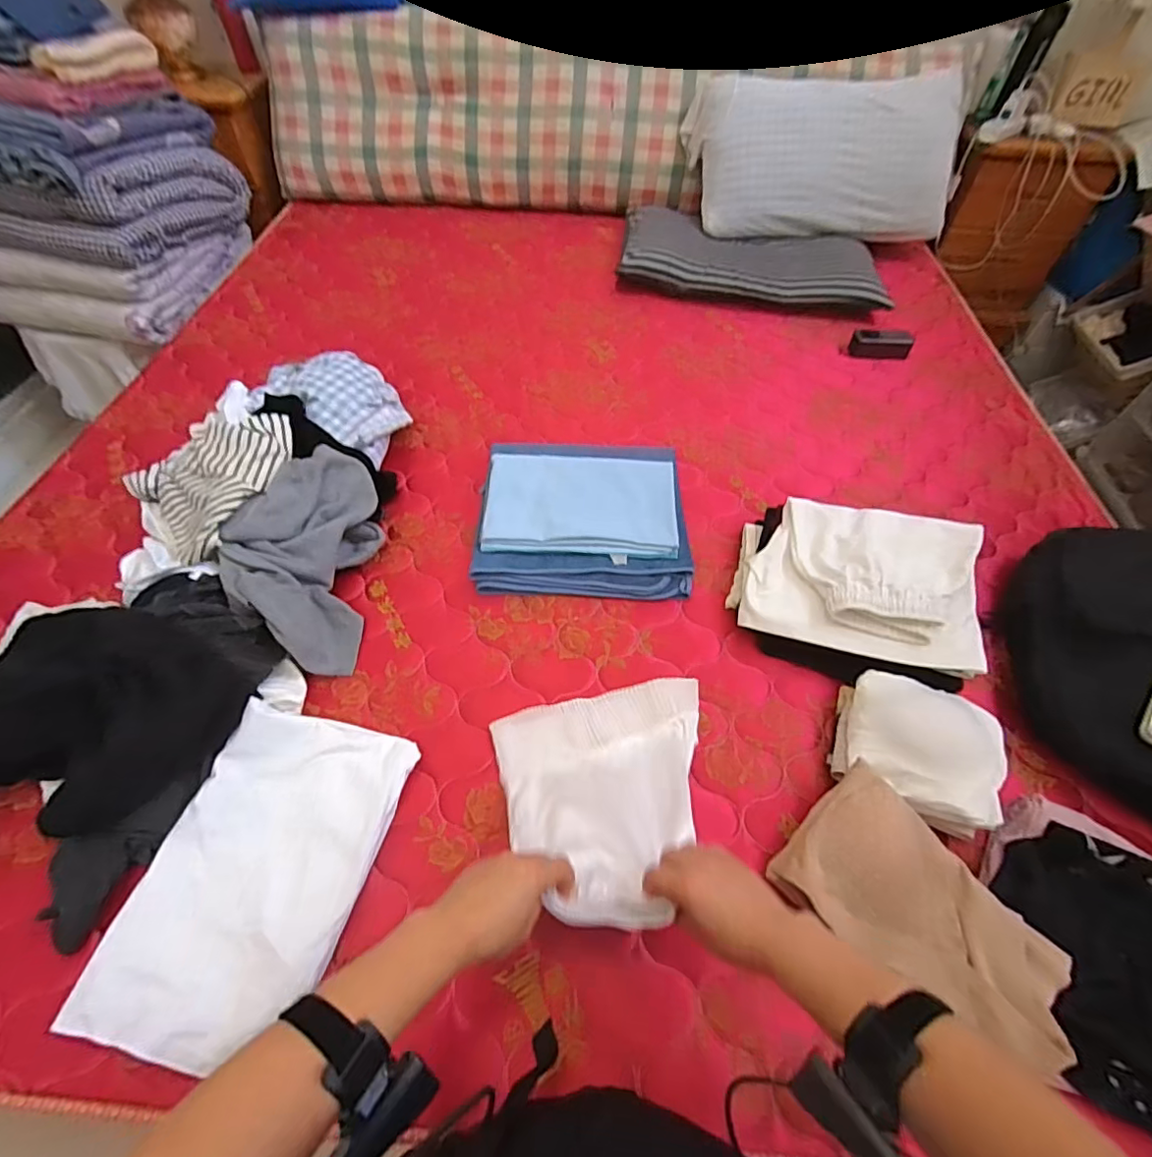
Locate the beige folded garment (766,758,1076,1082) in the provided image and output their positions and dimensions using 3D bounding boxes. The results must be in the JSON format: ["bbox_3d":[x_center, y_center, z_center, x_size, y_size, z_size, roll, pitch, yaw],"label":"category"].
[{"bbox_3d":[0.373,0.351,0.597,0.273,0.084,0.164,32,58,19],"label":"beige folded garment"}]

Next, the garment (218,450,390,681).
[{"bbox_3d":[-0.412,-0.039,0.842,0.186,0.112,0.357,1,53,-2],"label":"garment"}]

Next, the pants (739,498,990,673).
[{"bbox_3d":[0.413,-0.007,0.786,0.306,0.053,0.223,12,69,20],"label":"pants"}]

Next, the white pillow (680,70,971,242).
[{"bbox_3d":[0.657,-1.123,1.487,0.677,0.345,0.133,-2,28,-2],"label":"white pillow"}]

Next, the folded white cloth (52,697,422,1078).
[{"bbox_3d":[-0.351,0.319,0.614,0.231,0.040,0.329,13,54,7],"label":"folded white cloth"}]

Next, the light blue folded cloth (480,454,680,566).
[{"bbox_3d":[0.010,-0.126,0.919,0.314,0.038,0.197,5,53,1],"label":"light blue folded cloth"}]

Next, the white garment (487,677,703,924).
[{"bbox_3d":[0.057,0.231,0.626,0.268,0.134,0.273,-11,55,-11],"label":"white garment"}]

